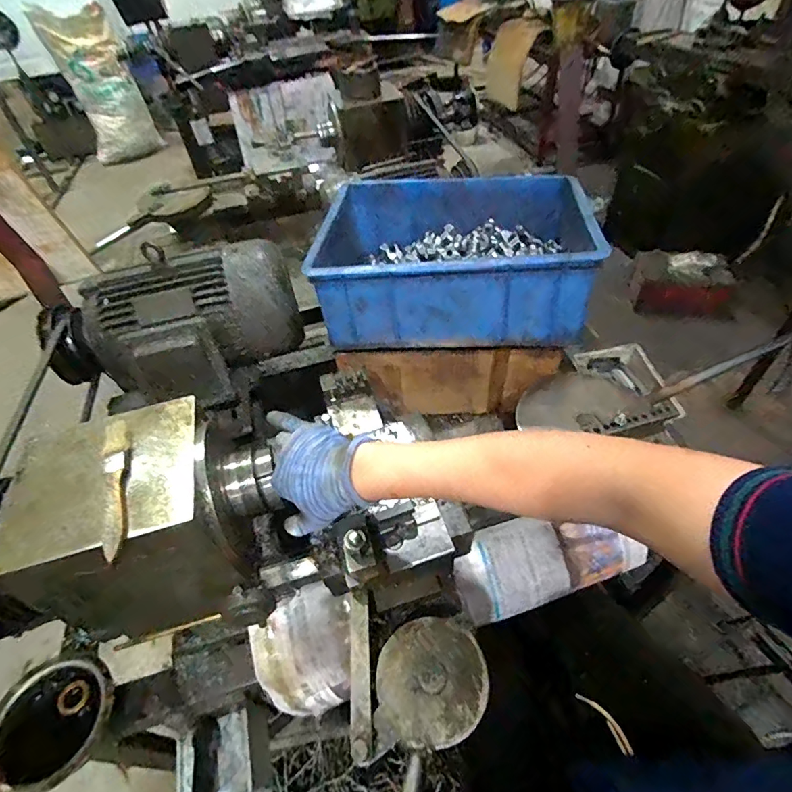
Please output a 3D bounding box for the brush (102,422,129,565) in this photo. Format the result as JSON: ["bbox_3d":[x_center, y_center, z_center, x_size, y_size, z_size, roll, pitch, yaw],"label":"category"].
[{"bbox_3d":[-0.258,0.080,0.421,0.021,0.007,0.152,-20,49,-12],"label":"brush"}]

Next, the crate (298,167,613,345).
[{"bbox_3d":[0.090,-0.230,0.736,0.393,0.138,0.302,0,48,6],"label":"crate"}]

